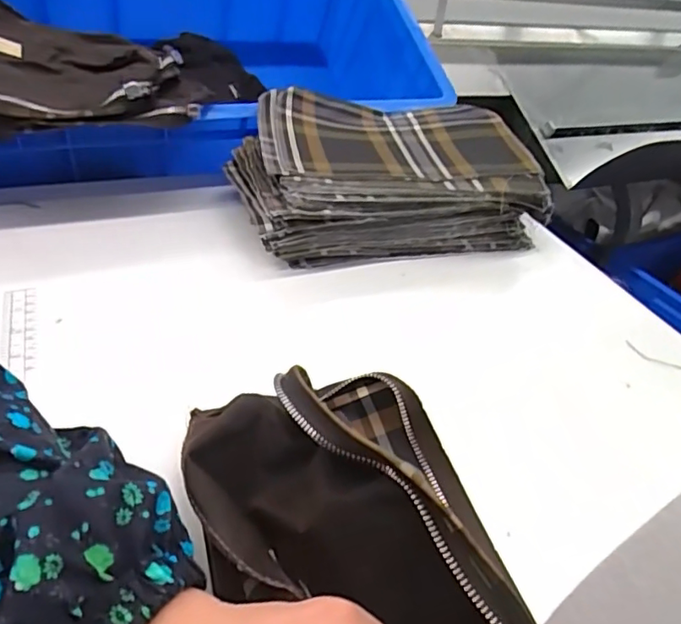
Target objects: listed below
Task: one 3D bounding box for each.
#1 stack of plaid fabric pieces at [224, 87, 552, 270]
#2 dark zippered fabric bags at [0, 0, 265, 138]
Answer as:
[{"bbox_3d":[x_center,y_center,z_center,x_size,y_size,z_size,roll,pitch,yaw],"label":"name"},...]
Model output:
[{"bbox_3d":[0.041,-0.140,0.566,0.288,0.085,0.186,-6,40,-17],"label":"stack of plaid fabric pieces"},{"bbox_3d":[-0.266,-0.242,0.508,0.352,0.080,0.186,-10,42,-22],"label":"dark zippered fabric bags"}]

